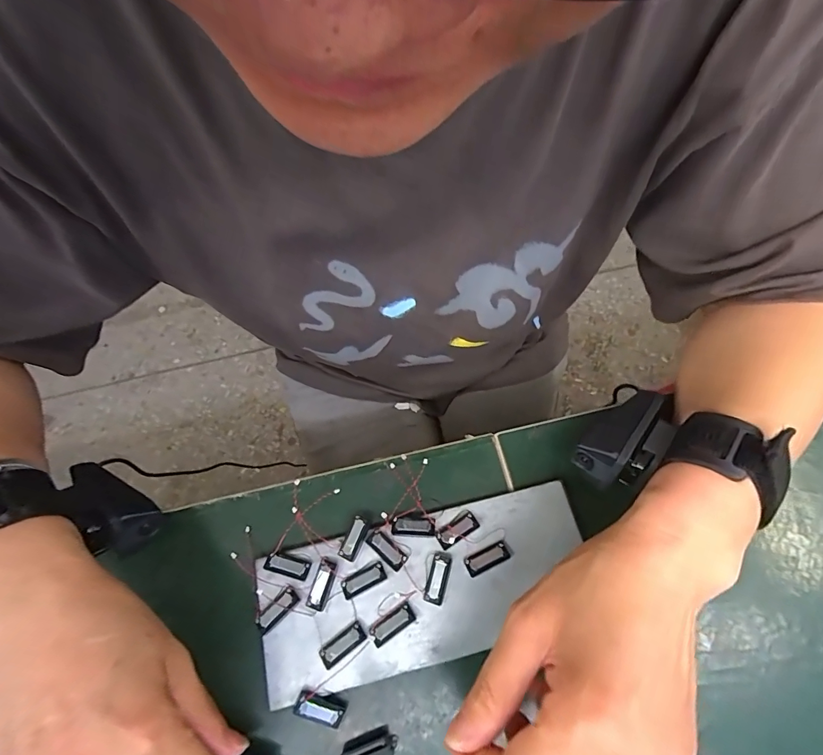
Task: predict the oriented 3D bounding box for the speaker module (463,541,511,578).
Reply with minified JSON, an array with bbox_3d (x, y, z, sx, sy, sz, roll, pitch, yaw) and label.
[{"bbox_3d":[0.047,0.112,0.262,0.028,0.004,0.012,-25,69,-8],"label":"speaker module"}]

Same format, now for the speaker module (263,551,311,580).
[{"bbox_3d":[-0.077,0.117,0.263,0.026,0.005,0.011,13,69,7],"label":"speaker module"}]

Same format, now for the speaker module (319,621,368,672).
[{"bbox_3d":[-0.040,0.156,0.248,0.028,0.007,0.011,-35,71,-11],"label":"speaker module"}]

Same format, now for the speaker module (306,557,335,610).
[{"bbox_3d":[-0.055,0.126,0.259,0.011,0.006,0.027,15,69,8],"label":"speaker module"}]

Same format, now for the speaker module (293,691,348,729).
[{"bbox_3d":[-0.051,0.186,0.239,0.028,0.006,0.012,21,69,-8],"label":"speaker module"}]

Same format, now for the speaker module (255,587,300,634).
[{"bbox_3d":[-0.080,0.139,0.254,0.027,0.005,0.011,-42,73,-14],"label":"speaker module"}]

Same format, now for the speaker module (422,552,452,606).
[{"bbox_3d":[0.016,0.122,0.260,0.012,0.005,0.028,15,69,8],"label":"speaker module"}]

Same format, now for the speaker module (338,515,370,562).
[{"bbox_3d":[-0.037,0.102,0.270,0.012,0.006,0.026,22,70,10],"label":"speaker module"}]

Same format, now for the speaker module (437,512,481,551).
[{"bbox_3d":[0.029,0.097,0.268,0.027,0.006,0.012,-33,71,-11],"label":"speaker module"}]

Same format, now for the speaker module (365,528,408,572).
[{"bbox_3d":[-0.016,0.107,0.265,0.028,0.007,0.011,37,74,15],"label":"speaker module"}]

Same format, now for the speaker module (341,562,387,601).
[{"bbox_3d":[-0.029,0.125,0.260,0.028,0.005,0.011,-26,70,-8],"label":"speaker module"}]

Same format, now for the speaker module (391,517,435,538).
[{"bbox_3d":[0.001,0.095,0.270,0.027,0.005,0.012,2,68,3],"label":"speaker module"}]

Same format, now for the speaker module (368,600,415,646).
[{"bbox_3d":[-0.012,0.146,0.251,0.028,0.006,0.012,-34,71,-11],"label":"speaker module"}]

